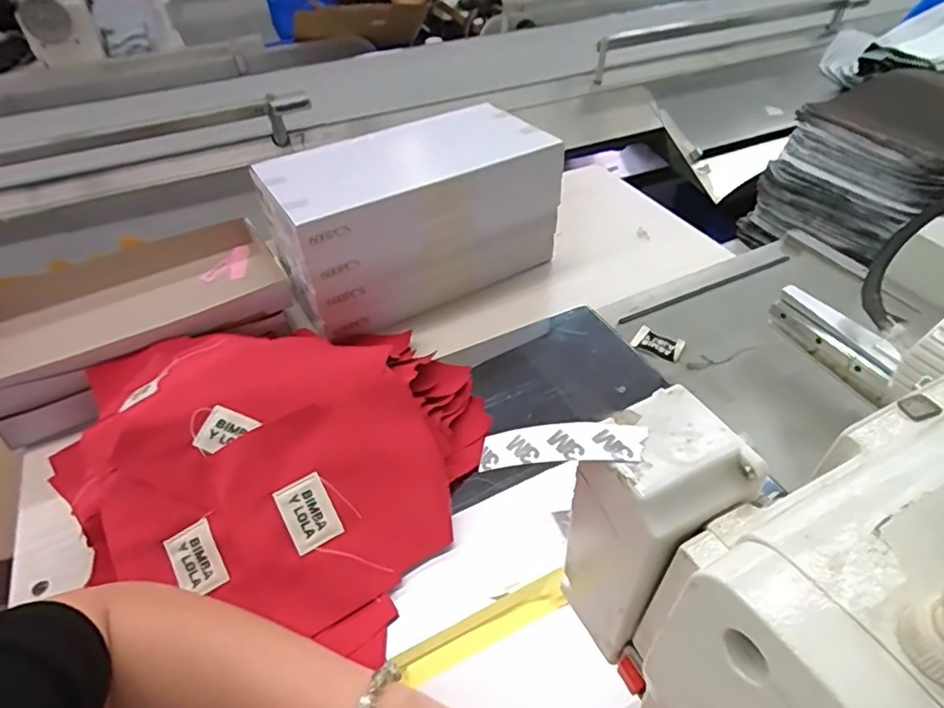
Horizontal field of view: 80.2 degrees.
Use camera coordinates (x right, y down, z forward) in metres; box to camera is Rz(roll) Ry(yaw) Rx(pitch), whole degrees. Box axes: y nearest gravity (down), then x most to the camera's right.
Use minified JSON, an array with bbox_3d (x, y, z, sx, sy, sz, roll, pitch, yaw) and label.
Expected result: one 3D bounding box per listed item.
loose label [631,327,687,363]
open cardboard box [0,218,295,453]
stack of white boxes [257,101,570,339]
[{"bbox_3d":[0.197,-0.011,0.591,0.050,0.008,0.034,25,52,24],"label":"loose label"},{"bbox_3d":[-0.369,-0.034,0.600,0.328,0.077,0.175,-23,48,-21],"label":"open cardboard box"},{"bbox_3d":[-0.063,-0.163,0.657,0.315,0.178,0.156,-22,47,-20],"label":"stack of white boxes"}]

